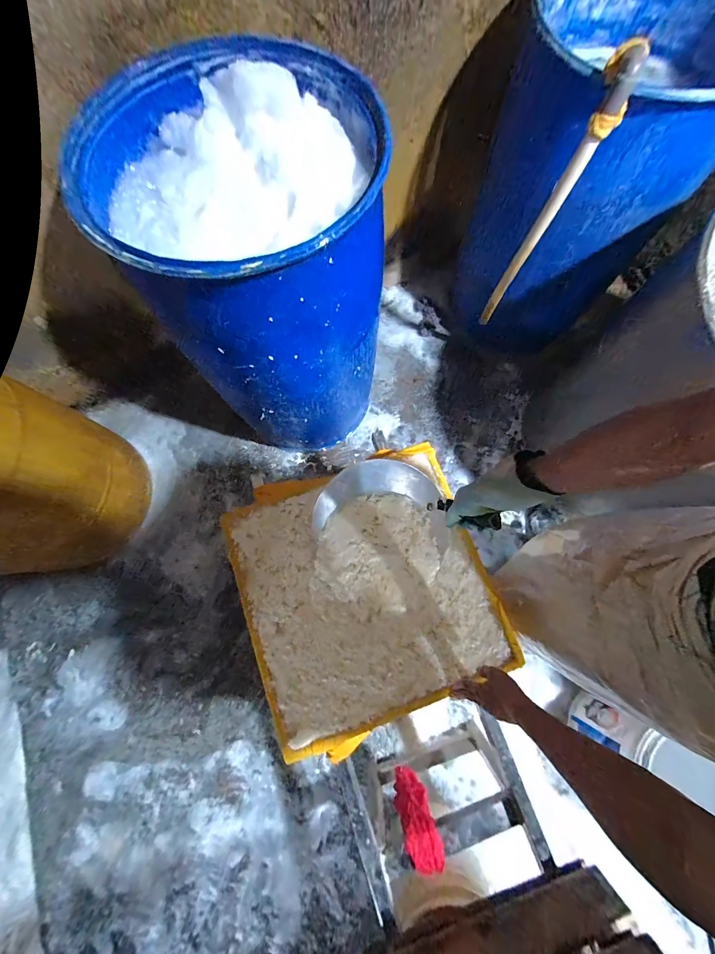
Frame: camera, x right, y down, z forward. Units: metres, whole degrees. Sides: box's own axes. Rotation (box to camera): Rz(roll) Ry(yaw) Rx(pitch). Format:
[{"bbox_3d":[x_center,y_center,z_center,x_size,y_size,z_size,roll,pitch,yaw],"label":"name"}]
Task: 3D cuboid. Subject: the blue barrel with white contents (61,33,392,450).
[{"bbox_3d":[-0.222,-0.469,1.002,0.560,0.881,0.530,-1,77,1],"label":"blue barrel with white contents"}]

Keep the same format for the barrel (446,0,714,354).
[{"bbox_3d":[0.665,-0.885,1.156,0.595,0.941,0.542,0,76,0],"label":"barrel"}]

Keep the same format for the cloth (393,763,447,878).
[{"bbox_3d":[0.152,0.879,0.869,0.090,0.217,0.117,-16,77,-2],"label":"cloth"}]

